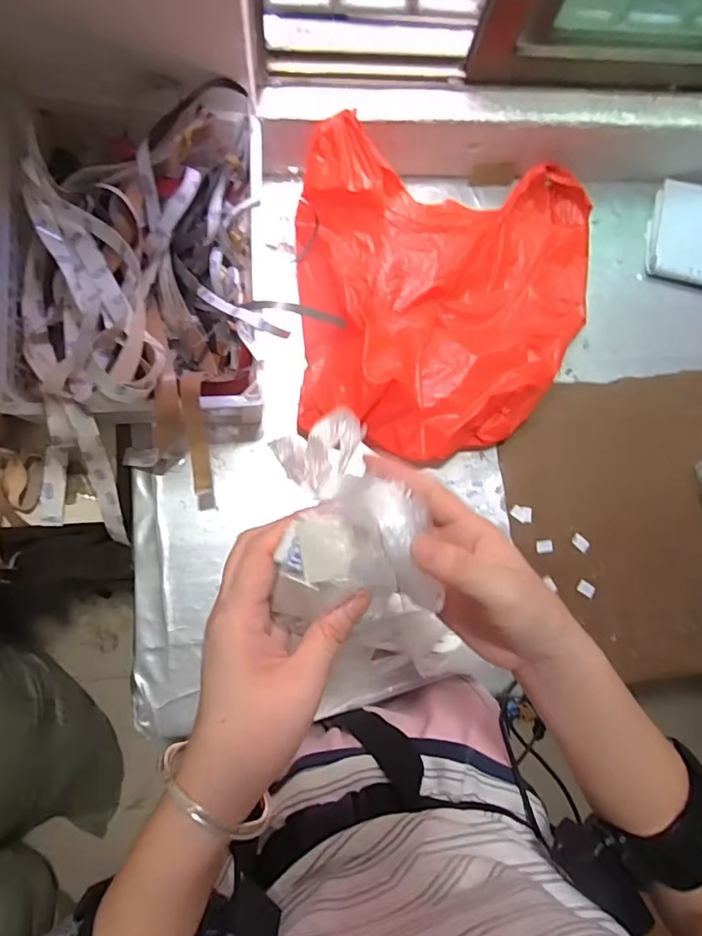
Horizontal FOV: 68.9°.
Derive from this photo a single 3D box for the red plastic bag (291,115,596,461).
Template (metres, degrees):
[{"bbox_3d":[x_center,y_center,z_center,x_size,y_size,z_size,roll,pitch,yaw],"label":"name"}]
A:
[{"bbox_3d":[0.152,-0.233,0.726,0.444,0.110,0.433,0,83,-7],"label":"red plastic bag"}]

